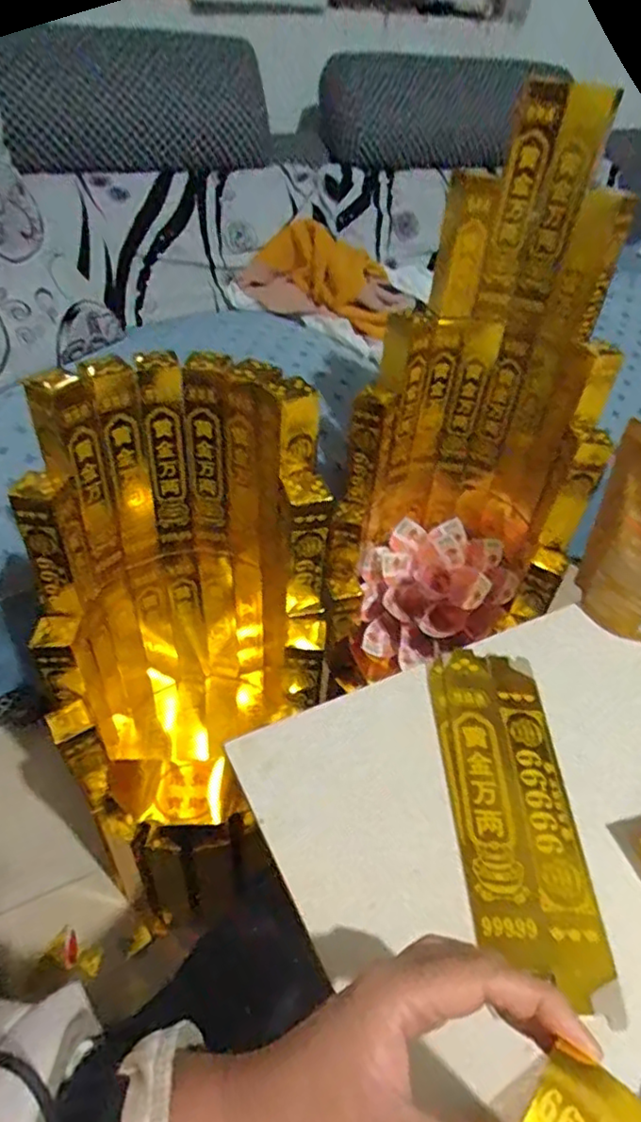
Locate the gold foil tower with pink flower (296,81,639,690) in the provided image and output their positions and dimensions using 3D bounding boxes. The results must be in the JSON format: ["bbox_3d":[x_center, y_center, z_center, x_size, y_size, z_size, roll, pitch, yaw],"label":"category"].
[{"bbox_3d":[0.179,-0.160,0.763,0.286,0.604,0.219,6,41,2],"label":"gold foil tower with pink flower"}]

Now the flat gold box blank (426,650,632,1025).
[{"bbox_3d":[0.144,0.179,0.480,0.091,0.005,0.269,3,42,-3],"label":"flat gold box blank"}]

